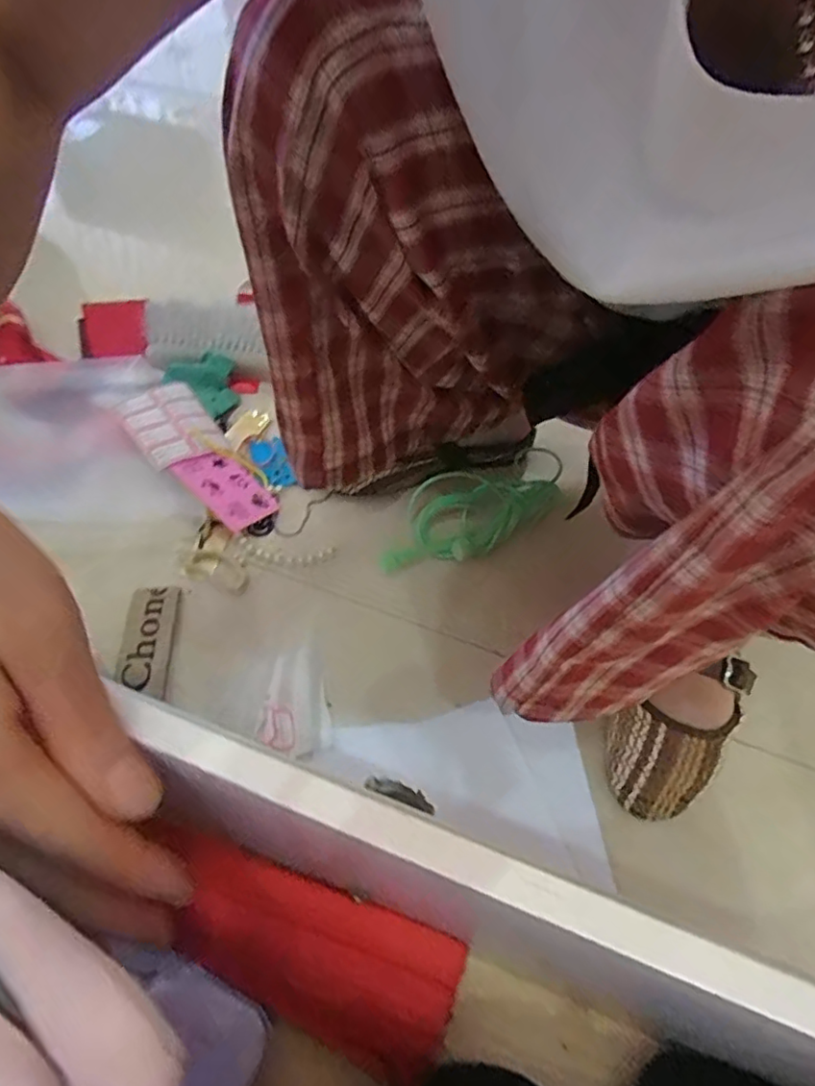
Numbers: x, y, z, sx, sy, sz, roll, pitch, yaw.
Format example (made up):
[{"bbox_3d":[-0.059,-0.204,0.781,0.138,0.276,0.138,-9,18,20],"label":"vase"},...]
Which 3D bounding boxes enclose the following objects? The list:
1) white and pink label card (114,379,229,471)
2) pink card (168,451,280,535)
[{"bbox_3d":[-0.258,-0.131,0.639,0.083,0.009,0.119,-26,63,-31],"label":"white and pink label card"},{"bbox_3d":[-0.184,-0.058,0.606,0.099,0.007,0.061,40,51,11],"label":"pink card"}]

